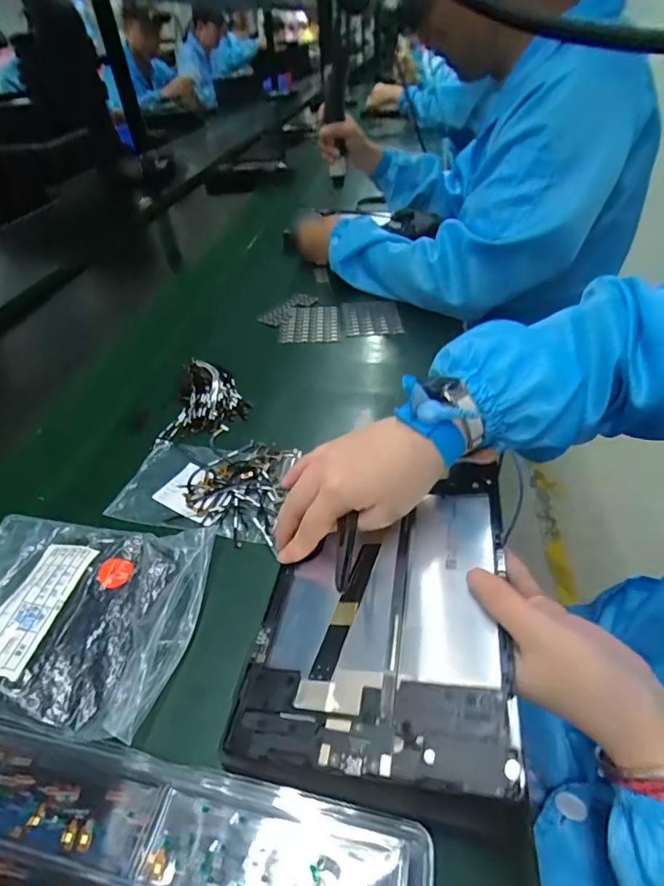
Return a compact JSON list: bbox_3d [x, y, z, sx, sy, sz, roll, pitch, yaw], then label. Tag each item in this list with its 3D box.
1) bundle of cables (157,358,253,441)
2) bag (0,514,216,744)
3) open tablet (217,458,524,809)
[{"bbox_3d":[-0.131,-0.050,0.501,0.081,0.020,0.106,0,41,6],"label":"bundle of cables"},{"bbox_3d":[-0.185,0.113,0.320,0.176,0.021,0.138,4,41,10],"label":"bag"},{"bbox_3d":[0.034,0.092,0.296,0.146,0.012,0.210,-4,37,19],"label":"open tablet"}]

